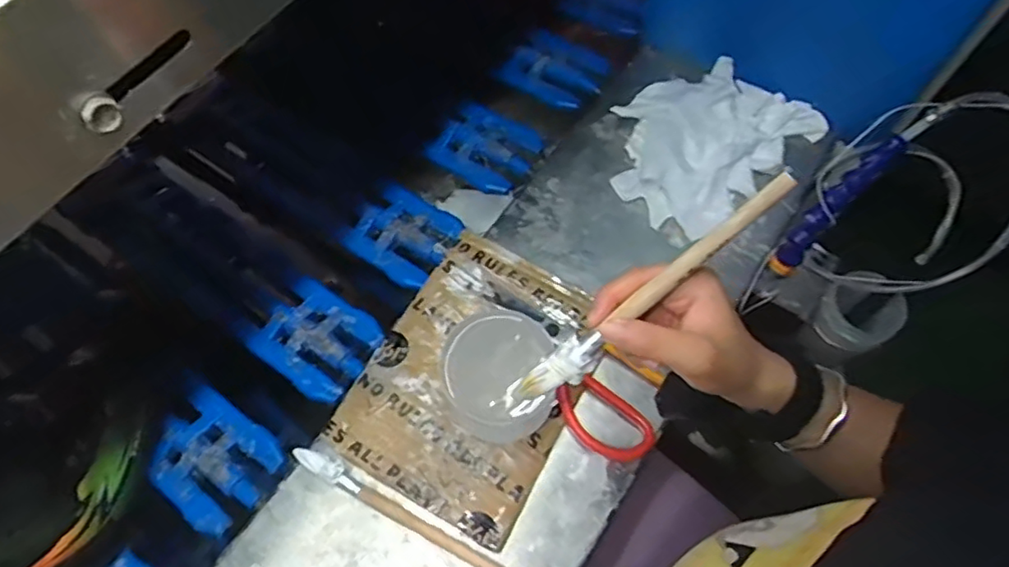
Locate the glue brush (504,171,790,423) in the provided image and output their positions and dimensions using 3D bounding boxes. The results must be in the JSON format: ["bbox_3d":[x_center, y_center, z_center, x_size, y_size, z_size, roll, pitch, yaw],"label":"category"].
[{"bbox_3d":[0.076,0.011,0.344,0.198,0.013,0.018,-41,70,14],"label":"glue brush"}]

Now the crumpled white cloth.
[{"bbox_3d":[0.212,-0.160,0.643,0.232,0.037,0.157,-37,70,-12],"label":"crumpled white cloth"}]

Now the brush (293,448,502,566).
[{"bbox_3d":[-0.084,0.180,0.491,0.191,0.012,0.017,25,71,12],"label":"brush"}]

